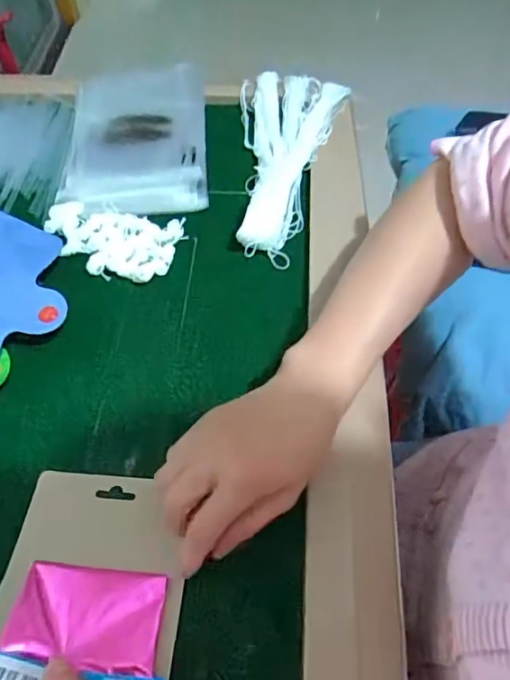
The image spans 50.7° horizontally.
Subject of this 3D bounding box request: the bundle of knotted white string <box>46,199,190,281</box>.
[{"bbox_3d":[-0.137,-0.094,0.500,0.132,0.012,0.073,12,56,11],"label":"bundle of knotted white string"}]

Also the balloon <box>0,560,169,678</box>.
[{"bbox_3d":[-0.101,0.163,0.320,0.088,0.013,0.054,4,54,5],"label":"balloon"}]

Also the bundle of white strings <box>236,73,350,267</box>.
[{"bbox_3d":[0.015,-0.194,0.559,0.113,0.024,0.274,13,56,12],"label":"bundle of white strings"}]

